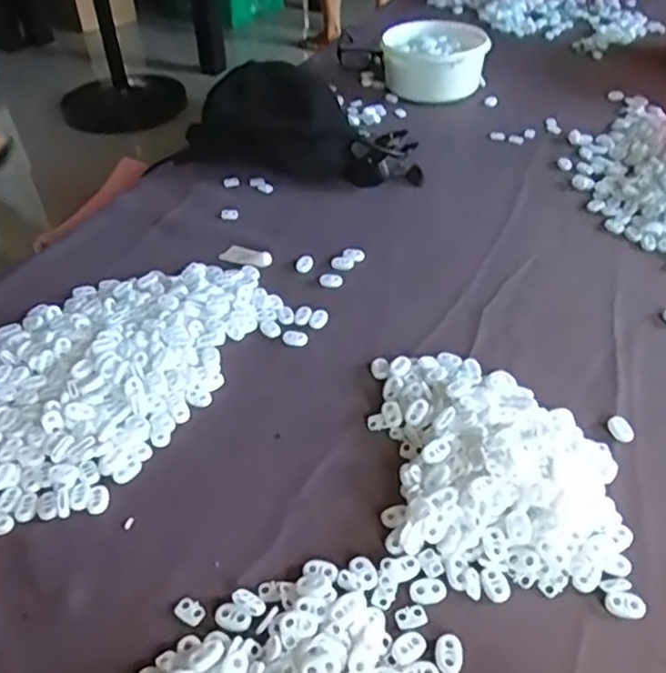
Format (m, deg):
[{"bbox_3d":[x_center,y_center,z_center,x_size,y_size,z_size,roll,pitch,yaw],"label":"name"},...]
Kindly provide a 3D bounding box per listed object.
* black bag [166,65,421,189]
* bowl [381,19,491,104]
[{"bbox_3d":[-0.048,-0.263,0.827,0.318,0.116,0.071,9,42,13],"label":"black bag"},{"bbox_3d":[0.157,-0.434,1.045,0.155,0.076,0.163,0,40,3],"label":"bowl"}]

